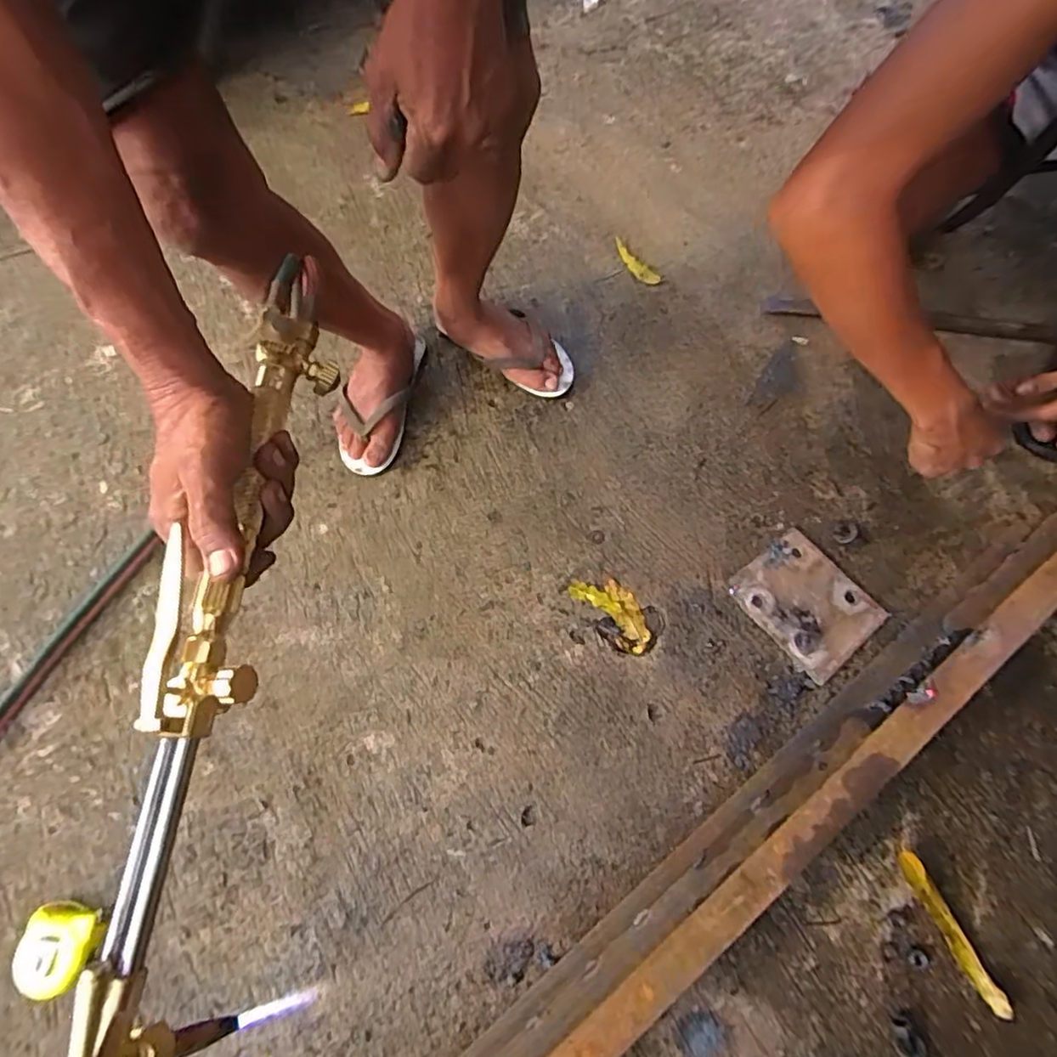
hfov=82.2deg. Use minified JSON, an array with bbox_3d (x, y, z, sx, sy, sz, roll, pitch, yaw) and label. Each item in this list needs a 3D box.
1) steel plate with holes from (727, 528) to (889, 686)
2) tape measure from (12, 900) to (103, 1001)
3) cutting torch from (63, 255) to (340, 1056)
[{"bbox_3d":[0.336,0.091,0.736,0.122,0.015,0.151,-37,71,-11],"label":"steel plate with holes"},{"bbox_3d":[-0.489,0.438,0.631,0.082,0.040,0.080,7,67,6],"label":"tape measure"},{"bbox_3d":[-0.177,0.029,0.376,0.049,0.084,0.500,2,67,3],"label":"cutting torch"}]

